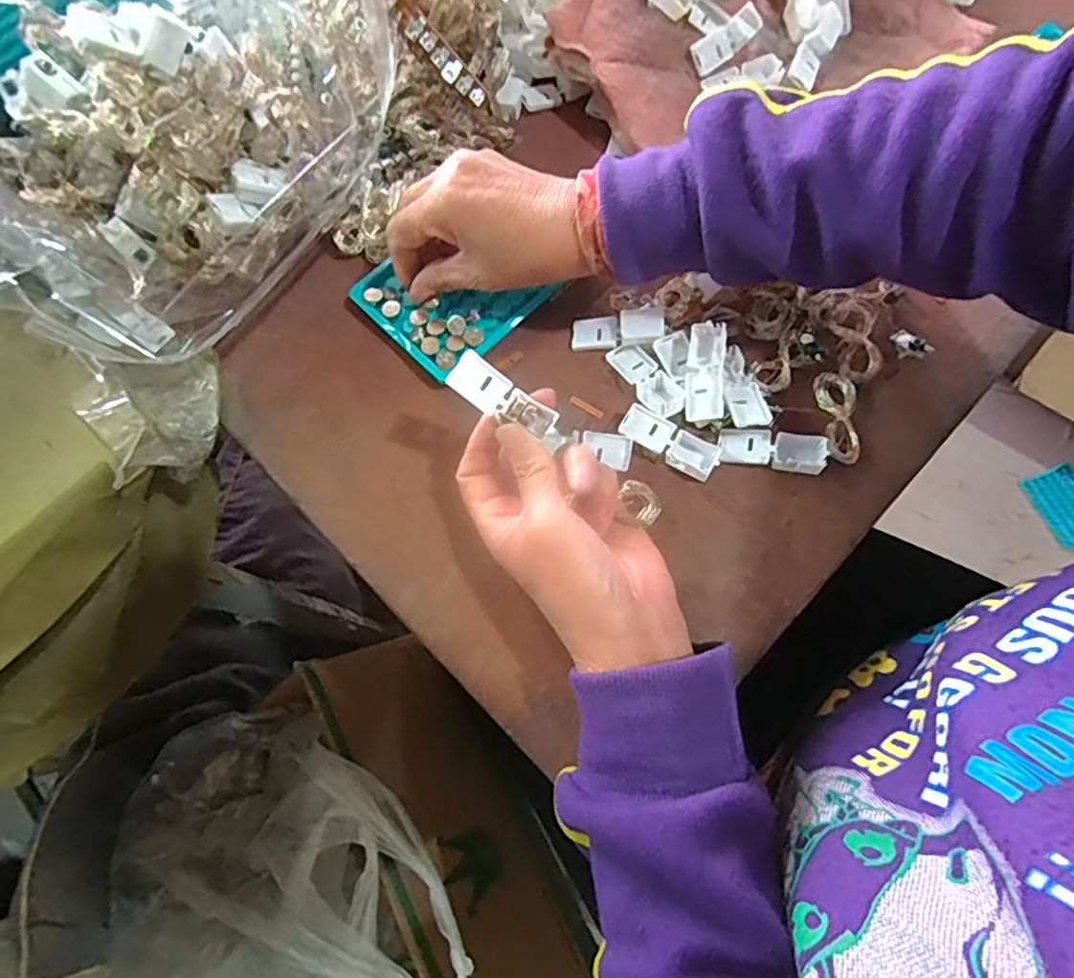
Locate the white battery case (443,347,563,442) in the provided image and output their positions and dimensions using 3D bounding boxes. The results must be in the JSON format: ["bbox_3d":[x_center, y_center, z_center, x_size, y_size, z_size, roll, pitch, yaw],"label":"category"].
[{"bbox_3d":[-0.016,-0.044,0.289,0.053,0.009,0.019,30,75,-10],"label":"white battery case"}]

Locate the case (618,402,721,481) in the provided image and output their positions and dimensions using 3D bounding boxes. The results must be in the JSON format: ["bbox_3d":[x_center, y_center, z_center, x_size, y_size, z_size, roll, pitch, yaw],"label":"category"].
[{"bbox_3d":[0.073,-0.026,0.340,0.055,0.008,0.020,31,76,14],"label":"case"}]

